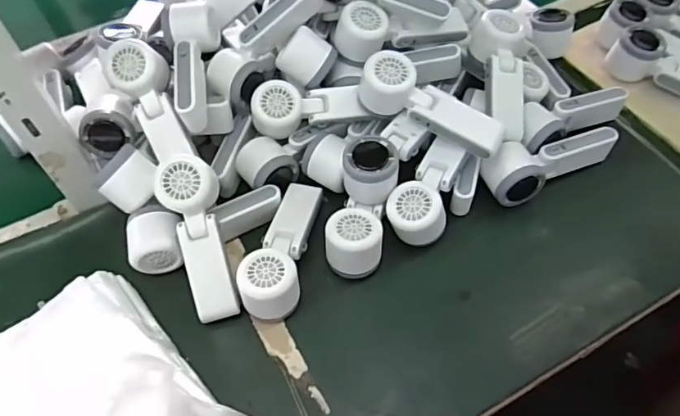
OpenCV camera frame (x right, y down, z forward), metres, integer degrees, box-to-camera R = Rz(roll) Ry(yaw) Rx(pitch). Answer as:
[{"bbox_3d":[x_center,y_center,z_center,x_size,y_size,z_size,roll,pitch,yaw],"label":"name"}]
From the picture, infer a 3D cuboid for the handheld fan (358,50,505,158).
[{"bbox_3d":[0.096,-0.109,0.561,0.163,0.054,0.063,28,59,-3],"label":"handheld fan"}]

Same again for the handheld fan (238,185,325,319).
[{"bbox_3d":[-0.061,0.037,0.540,0.054,0.055,0.158,6,56,7],"label":"handheld fan"}]

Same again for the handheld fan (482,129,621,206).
[{"bbox_3d":[0.243,-0.057,0.590,0.163,0.051,0.052,-22,58,-12],"label":"handheld fan"}]

